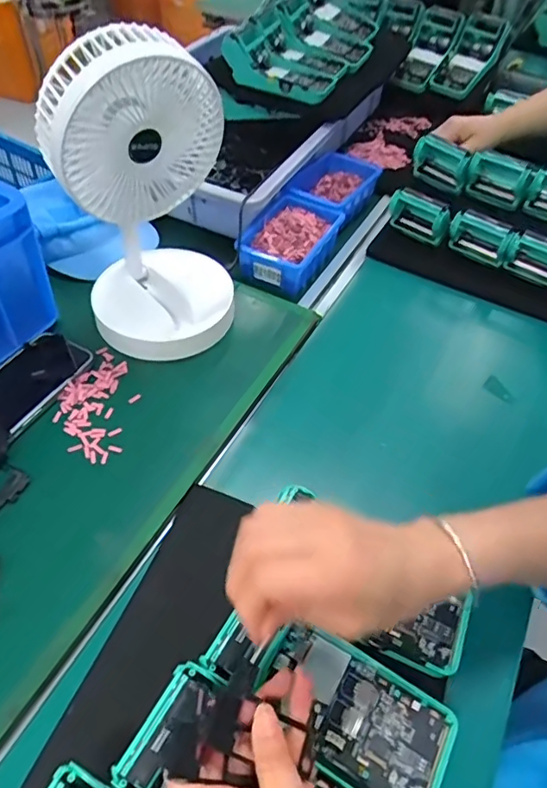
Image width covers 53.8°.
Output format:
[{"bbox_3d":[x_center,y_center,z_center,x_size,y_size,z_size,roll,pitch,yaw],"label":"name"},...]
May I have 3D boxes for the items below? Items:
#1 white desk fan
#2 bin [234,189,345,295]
[{"bbox_3d":[-0.116,-0.181,0.519,0.151,0.277,0.143,3,51,-2],"label":"white desk fan"},{"bbox_3d":[0.023,-0.204,0.717,0.099,0.051,0.138,20,52,12],"label":"bin"}]

